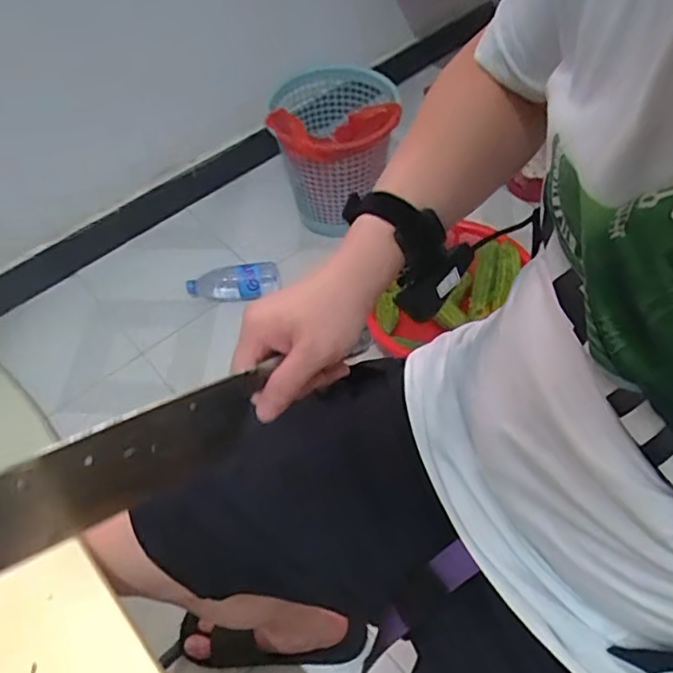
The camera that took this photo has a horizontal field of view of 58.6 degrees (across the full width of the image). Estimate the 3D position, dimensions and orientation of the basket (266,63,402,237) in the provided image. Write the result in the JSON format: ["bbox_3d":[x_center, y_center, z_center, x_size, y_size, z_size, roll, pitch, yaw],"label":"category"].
[{"bbox_3d":[-0.003,-0.368,1.228,0.222,0.258,0.218,-4,54,0],"label":"basket"}]

